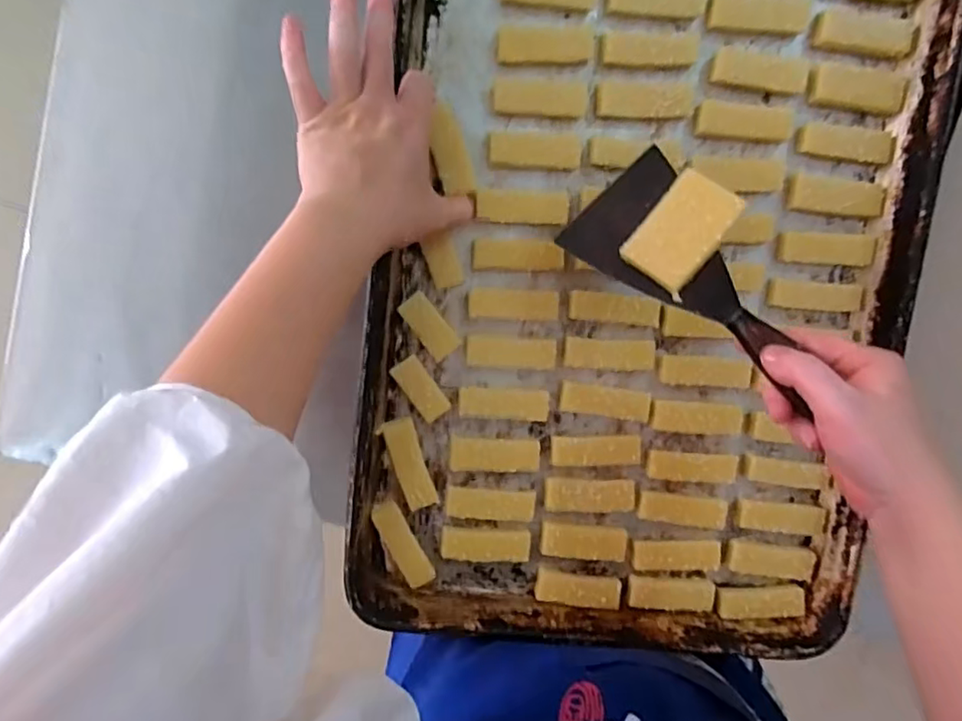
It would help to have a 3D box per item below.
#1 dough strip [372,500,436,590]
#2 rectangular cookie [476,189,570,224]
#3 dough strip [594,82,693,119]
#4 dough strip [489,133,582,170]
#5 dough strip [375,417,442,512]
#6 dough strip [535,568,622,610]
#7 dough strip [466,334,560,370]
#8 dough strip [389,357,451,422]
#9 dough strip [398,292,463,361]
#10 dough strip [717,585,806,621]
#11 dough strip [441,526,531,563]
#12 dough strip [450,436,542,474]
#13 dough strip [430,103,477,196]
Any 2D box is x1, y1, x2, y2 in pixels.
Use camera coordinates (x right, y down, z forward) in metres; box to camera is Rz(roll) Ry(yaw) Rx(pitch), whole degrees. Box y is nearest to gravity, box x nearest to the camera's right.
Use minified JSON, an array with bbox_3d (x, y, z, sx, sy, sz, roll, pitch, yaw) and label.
[{"bbox_3d":[-0.063,0.150,0.496,0.022,0.006,0.073,-29,99,-14],"label":"dough strip"},{"bbox_3d":[0.033,-0.119,0.471,0.071,0.007,0.024,-1,95,-2],"label":"rectangular cookie"},{"bbox_3d":[0.127,-0.201,0.469,0.074,0.010,0.024,0,95,-3],"label":"dough strip"},{"bbox_3d":[0.042,-0.160,0.467,0.071,0.012,0.023,1,95,-3],"label":"dough strip"},{"bbox_3d":[-0.057,0.083,0.485,0.026,0.004,0.074,-18,96,-1],"label":"dough strip"},{"bbox_3d":[0.082,0.191,0.508,0.070,0.011,0.024,7,95,-3],"label":"dough strip"},{"bbox_3d":[0.024,-0.007,0.486,0.071,0.004,0.024,3,95,-3],"label":"dough strip"},{"bbox_3d":[-0.047,0.023,0.479,0.024,0.004,0.053,-35,96,1],"label":"dough strip"},{"bbox_3d":[-0.040,-0.026,0.476,0.025,0.007,0.053,-37,96,1],"label":"dough strip"},{"bbox_3d":[0.237,0.206,0.519,0.072,0.016,0.025,-1,95,-2],"label":"dough strip"},{"bbox_3d":[0.004,0.151,0.500,0.071,0.013,0.025,4,95,-3],"label":"dough strip"},{"bbox_3d":[0.012,0.076,0.492,0.072,0.014,0.027,5,95,-3],"label":"dough strip"},{"bbox_3d":[-0.023,-0.155,0.452,0.025,0.007,0.062,-15,112,2],"label":"dough strip"}]

